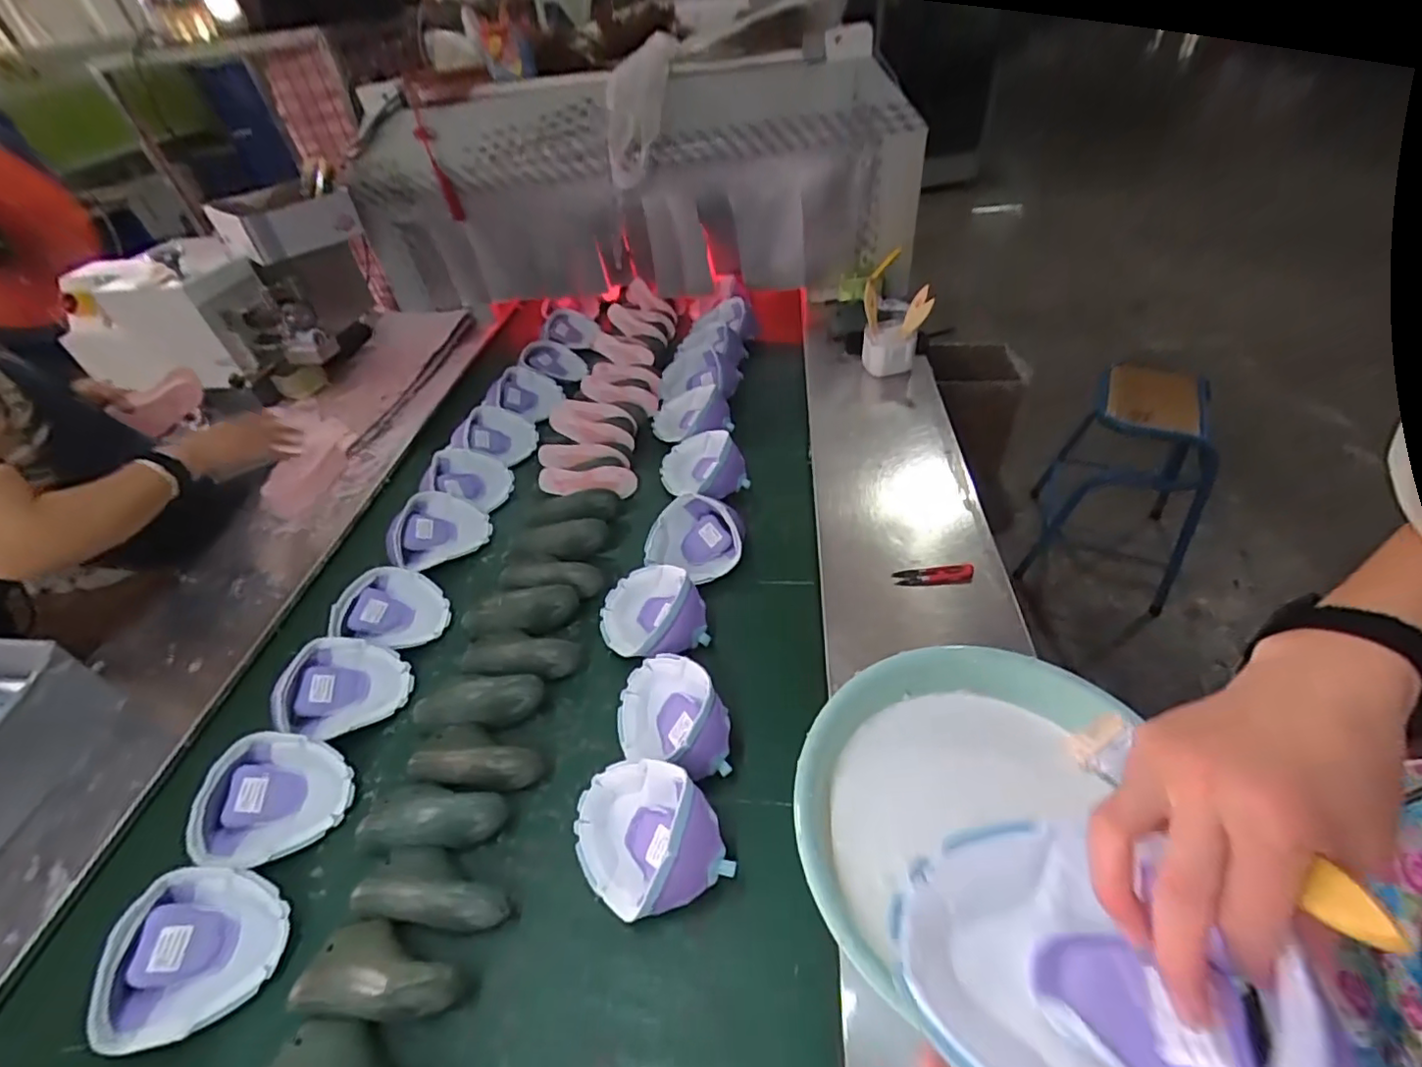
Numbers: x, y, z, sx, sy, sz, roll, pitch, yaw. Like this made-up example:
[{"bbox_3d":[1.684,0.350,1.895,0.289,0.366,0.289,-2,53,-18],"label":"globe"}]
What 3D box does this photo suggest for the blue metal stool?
[{"bbox_3d":[1.074,-0.161,1.558,0.343,0.485,0.465,19,47,24],"label":"blue metal stool"}]

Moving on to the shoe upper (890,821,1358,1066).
[{"bbox_3d":[0.157,0.194,0.244,0.120,0.062,0.146,-33,26,-23],"label":"shoe upper"}]

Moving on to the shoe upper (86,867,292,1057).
[{"bbox_3d":[-0.473,0.382,0.546,0.133,0.062,0.123,-5,42,-1],"label":"shoe upper"}]

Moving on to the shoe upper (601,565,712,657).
[{"bbox_3d":[-0.082,0.095,0.796,0.131,0.059,0.145,-12,42,-9],"label":"shoe upper"}]

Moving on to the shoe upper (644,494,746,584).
[{"bbox_3d":[-0.019,0.009,0.876,0.118,0.061,0.119,-2,42,2],"label":"shoe upper"}]

